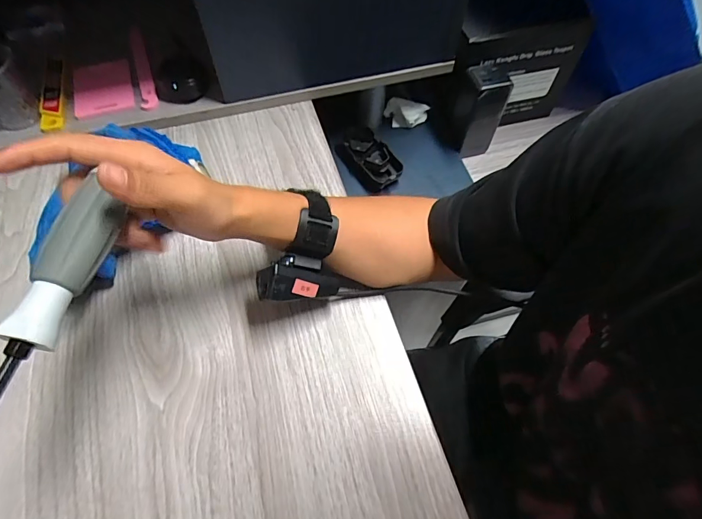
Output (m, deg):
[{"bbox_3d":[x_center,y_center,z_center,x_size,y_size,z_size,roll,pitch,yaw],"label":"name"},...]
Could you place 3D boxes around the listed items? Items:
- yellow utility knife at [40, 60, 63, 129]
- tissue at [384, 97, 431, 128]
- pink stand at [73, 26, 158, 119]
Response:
[{"bbox_3d":[-0.367,-0.207,0.502,0.027,0.013,0.122,-14,62,-9],"label":"yellow utility knife"},{"bbox_3d":[0.089,-0.229,0.643,0.071,0.052,0.021,-4,62,-3],"label":"tissue"},{"bbox_3d":[-0.299,-0.231,0.507,0.095,0.026,0.115,-15,62,-10],"label":"pink stand"}]

